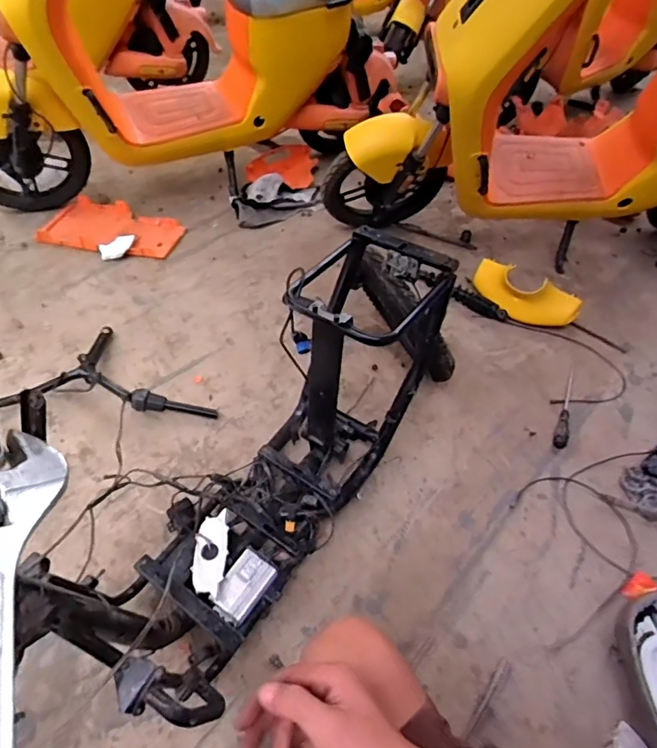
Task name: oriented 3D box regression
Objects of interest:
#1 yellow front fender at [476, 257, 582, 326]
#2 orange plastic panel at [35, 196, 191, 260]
[{"bbox_3d":[0.558,-0.220,1.432,0.304,0.131,0.110,27,51,17],"label":"yellow front fender"},{"bbox_3d":[-0.685,-0.476,1.622,0.420,0.031,0.265,6,48,-1],"label":"orange plastic panel"}]

